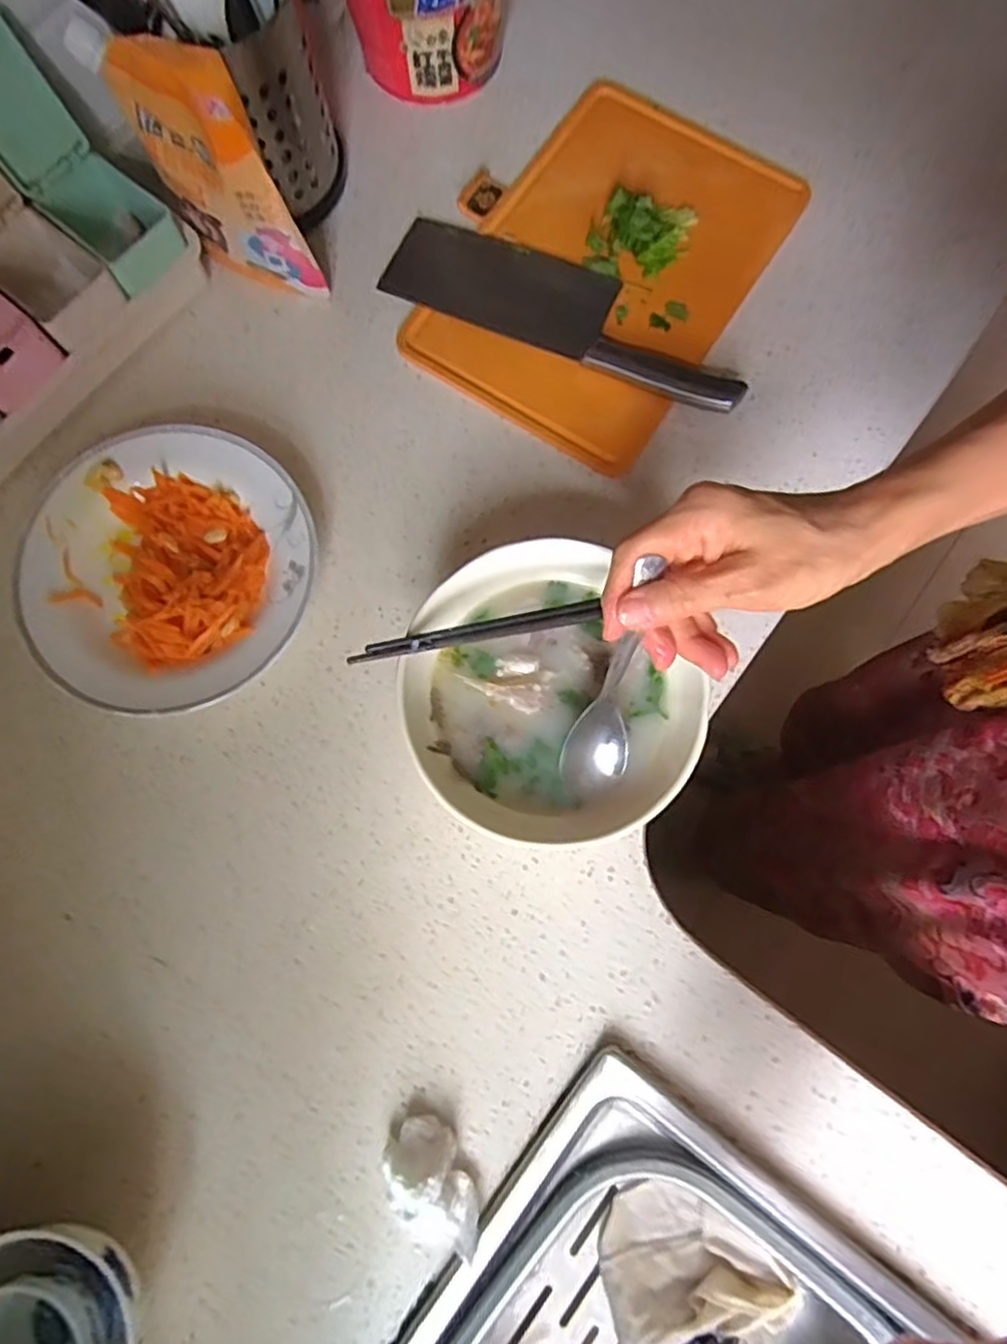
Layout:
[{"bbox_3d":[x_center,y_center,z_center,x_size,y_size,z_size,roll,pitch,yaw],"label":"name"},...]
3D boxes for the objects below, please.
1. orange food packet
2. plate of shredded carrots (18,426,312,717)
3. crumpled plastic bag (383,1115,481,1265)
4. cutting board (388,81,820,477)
[{"bbox_3d":[-0.186,-0.322,0.451,0.105,0.158,0.028,36,81,7],"label":"orange food packet"},{"bbox_3d":[-0.223,-0.068,0.469,0.185,0.031,0.189,0,79,0],"label":"plate of shredded carrots"},{"bbox_3d":[-0.039,0.296,0.391,0.042,0.027,0.072,-31,80,-6],"label":"crumpled plastic bag"},{"bbox_3d":[0.071,-0.317,0.526,0.219,0.019,0.296,33,81,6],"label":"cutting board"}]

